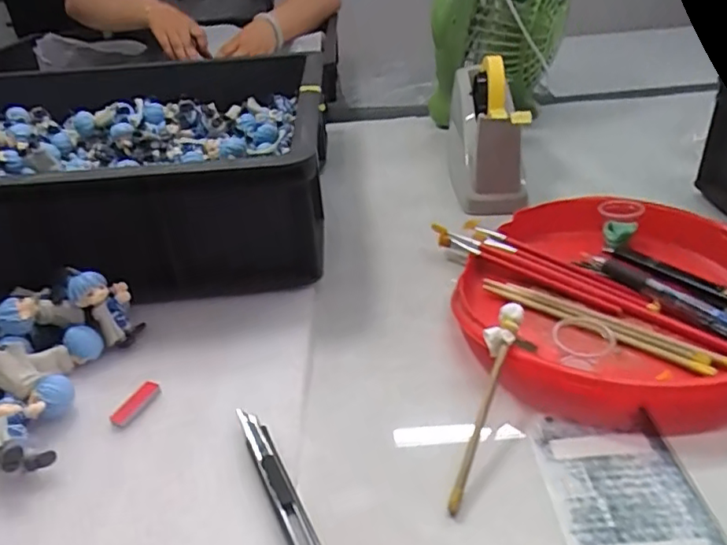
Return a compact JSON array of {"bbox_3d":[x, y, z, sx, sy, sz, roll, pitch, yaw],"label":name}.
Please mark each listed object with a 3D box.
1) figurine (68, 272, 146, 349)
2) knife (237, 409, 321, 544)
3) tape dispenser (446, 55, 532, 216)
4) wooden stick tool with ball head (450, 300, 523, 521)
[{"bbox_3d":[-0.193,0.026,0.436,0.028,0.064,0.029,-33,8,5],"label":"figurine"},{"bbox_3d":[-0.044,0.124,0.320,0.015,0.010,0.138,-18,34,-21],"label":"knife"},{"bbox_3d":[0.139,-0.167,0.649,0.060,0.124,0.178,-2,32,5],"label":"tape dispenser"},{"bbox_3d":[0.073,0.078,0.354,0.019,0.011,0.140,10,55,24],"label":"wooden stick tool with ball head"}]

